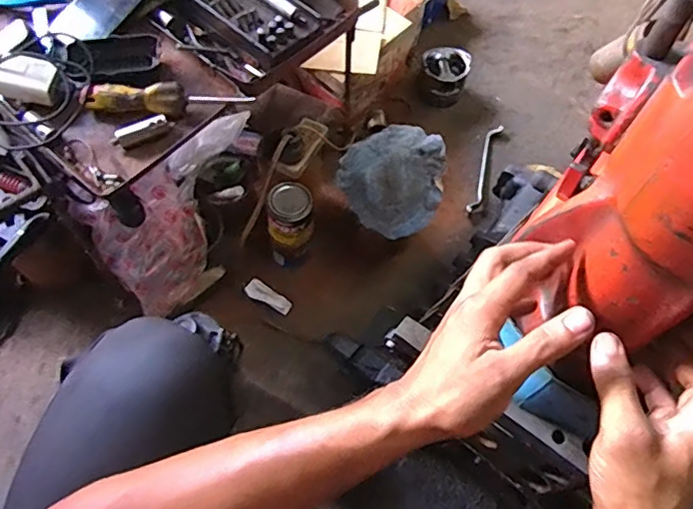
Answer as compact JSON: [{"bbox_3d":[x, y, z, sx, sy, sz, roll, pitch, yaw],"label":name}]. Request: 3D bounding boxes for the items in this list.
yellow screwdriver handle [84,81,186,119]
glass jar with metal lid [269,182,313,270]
[{"bbox_3d":[-0.248,-0.181,0.672,0.120,0.032,0.036,6,61,1],"label":"yellow screwdriver handle"},{"bbox_3d":[-0.090,-0.044,0.933,0.073,0.155,0.069,-3,63,-3],"label":"glass jar with metal lid"}]

